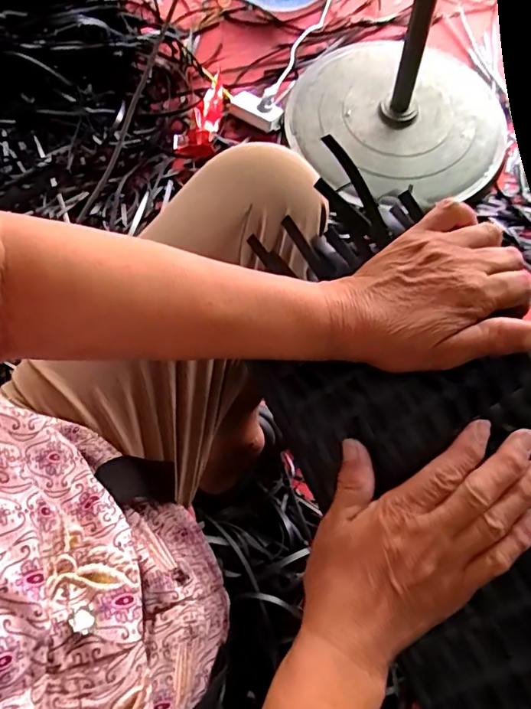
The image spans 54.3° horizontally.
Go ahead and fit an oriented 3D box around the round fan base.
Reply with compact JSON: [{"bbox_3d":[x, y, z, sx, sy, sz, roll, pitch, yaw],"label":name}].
[{"bbox_3d":[0.276,-0.480,1.046,0.401,0.068,0.414,0,70,0],"label":"round fan base"}]

